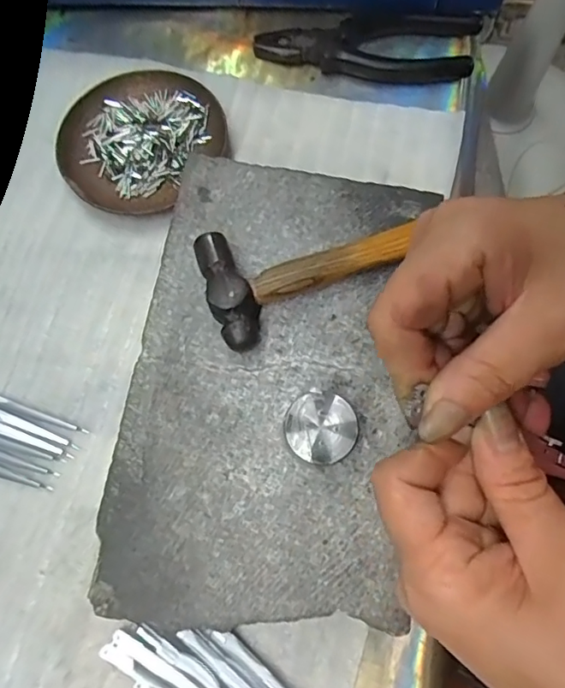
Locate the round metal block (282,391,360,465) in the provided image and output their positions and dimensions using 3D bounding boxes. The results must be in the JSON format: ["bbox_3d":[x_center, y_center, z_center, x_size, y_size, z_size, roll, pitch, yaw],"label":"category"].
[{"bbox_3d":[0.018,0.041,0.249,0.032,0.021,0.032,-1,73,2],"label":"round metal block"}]

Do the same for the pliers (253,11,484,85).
[{"bbox_3d":[0.062,-0.221,0.386,0.161,0.013,0.053,4,73,4],"label":"pliers"}]

